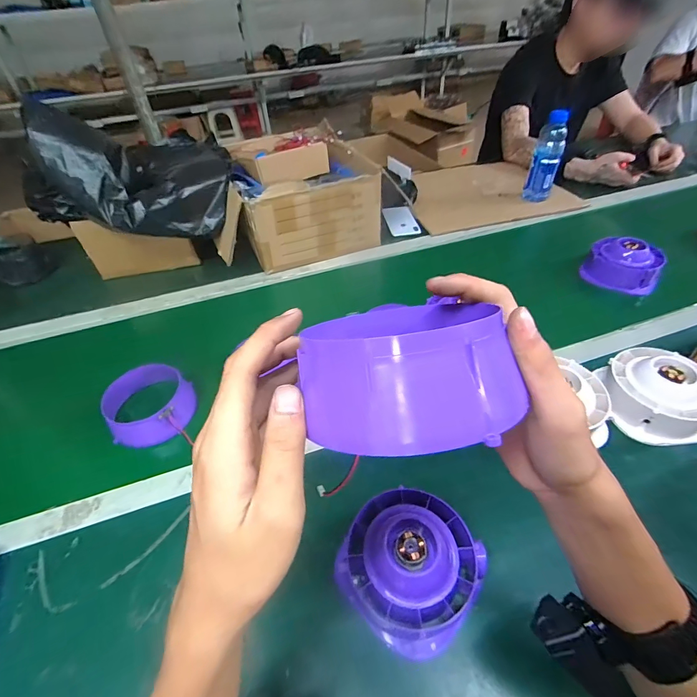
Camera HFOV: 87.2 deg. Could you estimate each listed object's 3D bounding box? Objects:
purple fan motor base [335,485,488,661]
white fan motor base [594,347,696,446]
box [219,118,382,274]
[{"bbox_3d":[0.063,0.226,0.383,0.129,0.080,0.129,-2,44,2],"label":"purple fan motor base"},{"bbox_3d":[0.432,0.061,0.511,0.123,0.068,0.136,-12,45,-8],"label":"white fan motor base"},{"bbox_3d":[-0.157,-0.392,0.917,0.366,0.185,0.394,-16,46,-12],"label":"box"}]

